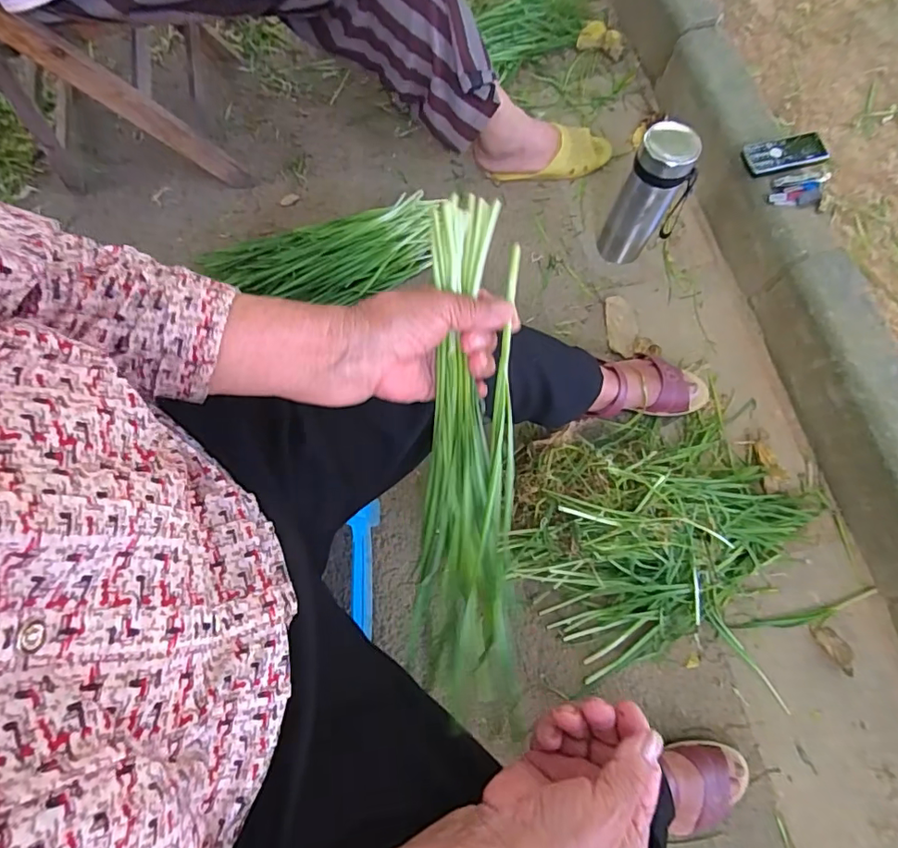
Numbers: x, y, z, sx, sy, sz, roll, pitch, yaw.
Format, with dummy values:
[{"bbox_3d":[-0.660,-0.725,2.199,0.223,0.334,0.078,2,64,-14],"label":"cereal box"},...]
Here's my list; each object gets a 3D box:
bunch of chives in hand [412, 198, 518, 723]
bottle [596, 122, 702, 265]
[{"bbox_3d":[0.013,0.061,0.407,0.077,0.060,0.440,1,105,2],"label":"bunch of chives in hand"},{"bbox_3d":[0.332,-0.369,0.859,0.106,0.227,0.096,25,73,8],"label":"bottle"}]

